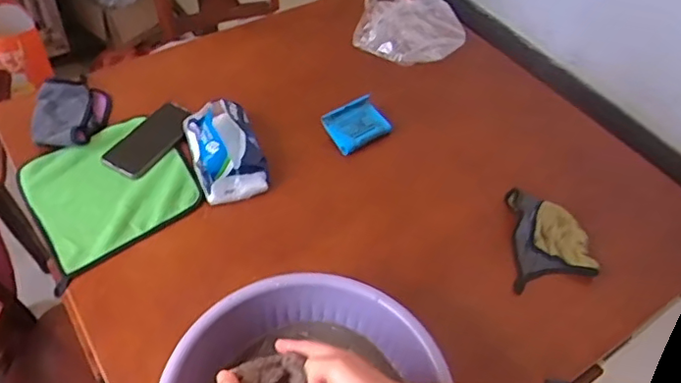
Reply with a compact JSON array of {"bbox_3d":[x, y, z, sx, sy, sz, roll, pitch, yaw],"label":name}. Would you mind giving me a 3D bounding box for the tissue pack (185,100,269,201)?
[{"bbox_3d":[-0.175,-0.070,0.879,0.100,0.059,0.167,-16,52,-17],"label":"tissue pack"}]

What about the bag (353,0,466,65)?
[{"bbox_3d":[0.143,-0.350,1.149,0.206,0.035,0.265,10,50,4],"label":"bag"}]

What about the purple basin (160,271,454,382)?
[{"bbox_3d":[-0.037,0.233,0.608,0.285,0.105,0.270,2,49,-2],"label":"purple basin"}]

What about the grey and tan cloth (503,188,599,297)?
[{"bbox_3d":[0.304,0.070,0.833,0.112,0.023,0.154,4,49,-1],"label":"grey and tan cloth"}]

